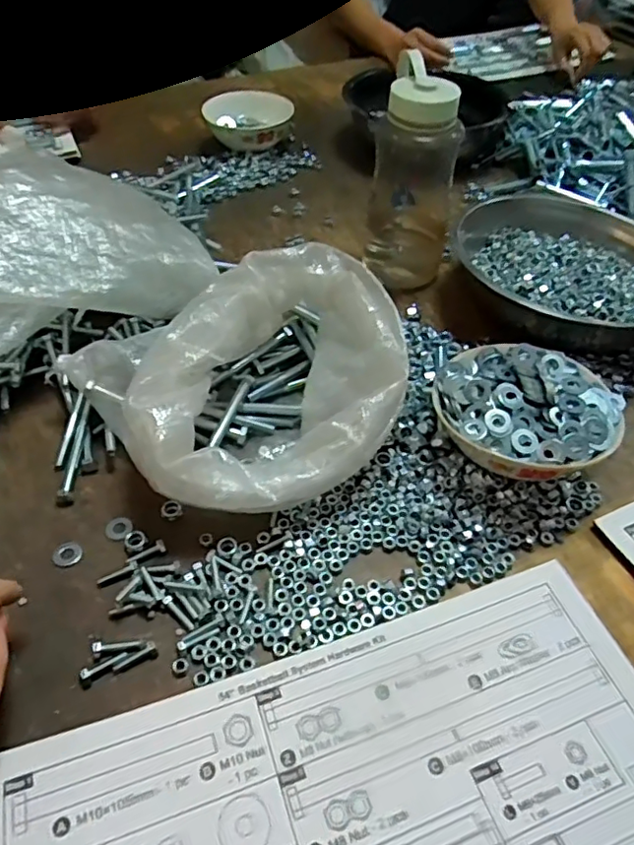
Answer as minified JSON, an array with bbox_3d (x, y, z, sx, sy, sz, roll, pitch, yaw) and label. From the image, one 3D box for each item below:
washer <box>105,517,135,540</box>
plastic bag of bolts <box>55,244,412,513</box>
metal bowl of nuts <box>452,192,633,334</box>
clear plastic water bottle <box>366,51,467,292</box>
[{"bbox_3d":[-0.152,0.081,0.447,0.021,0.004,0.020,-1,52,1],"label":"washer"},{"bbox_3d":[-0.040,-0.032,0.469,0.234,0.120,0.197,-34,56,-29],"label":"plastic bag of bolts"},{"bbox_3d":[0.280,-0.162,0.621,0.202,0.077,0.221,1,47,-1],"label":"metal bowl of nuts"},{"bbox_3d":[0.103,-0.253,0.616,0.085,0.197,0.081,7,47,5],"label":"clear plastic water bottle"}]

